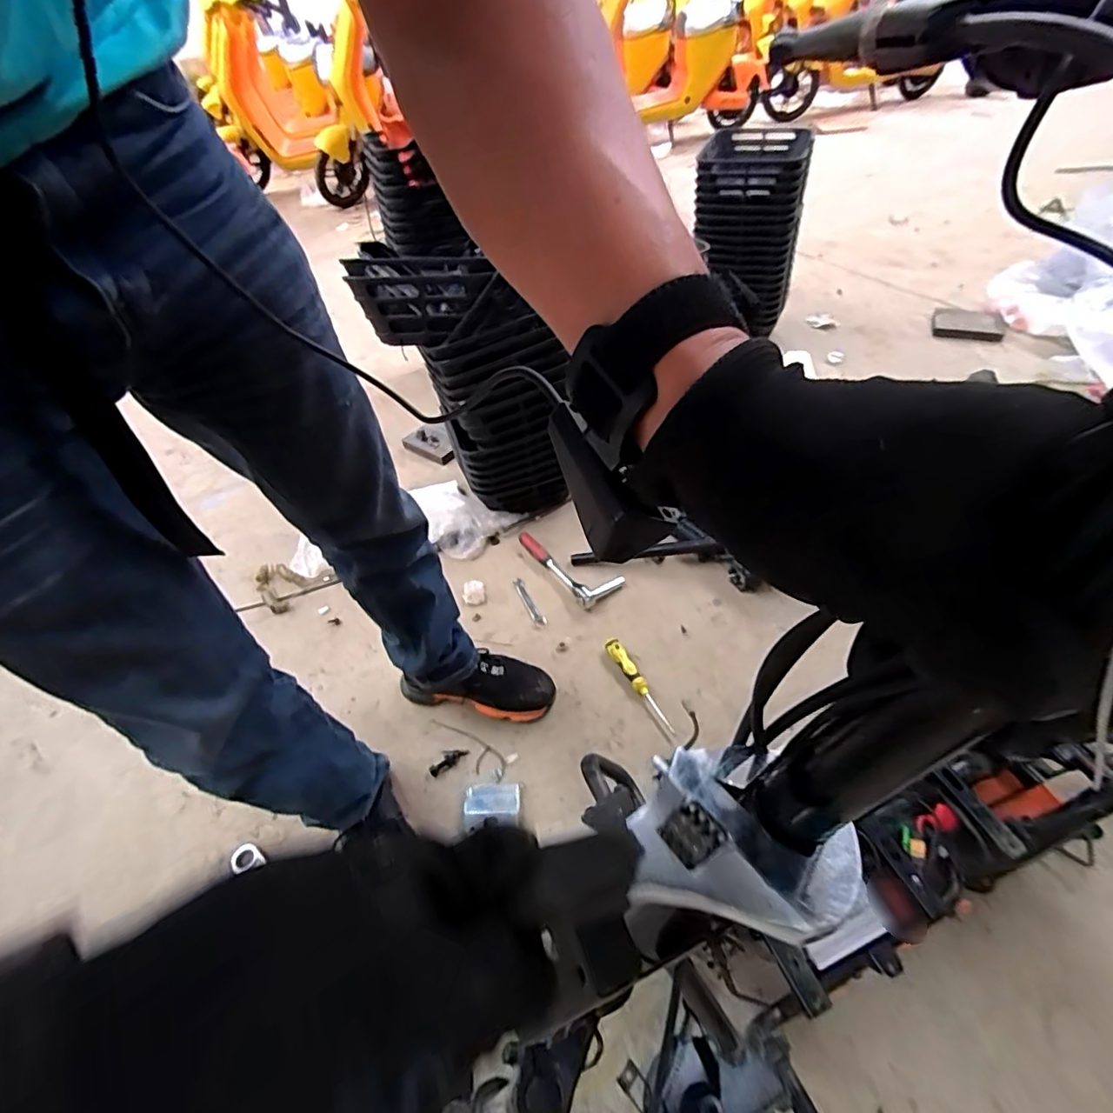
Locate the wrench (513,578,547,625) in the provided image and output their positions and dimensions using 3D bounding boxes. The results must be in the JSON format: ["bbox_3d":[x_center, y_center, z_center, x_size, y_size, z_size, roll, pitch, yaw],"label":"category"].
[{"bbox_3d":[-0.057,0.093,1.105,0.025,0.006,0.127,-23,51,-14],"label":"wrench"}]

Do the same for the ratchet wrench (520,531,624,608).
[{"bbox_3d":[0.024,0.009,1.142,0.091,0.035,0.243,-32,53,-21],"label":"ratchet wrench"}]

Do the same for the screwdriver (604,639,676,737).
[{"bbox_3d":[0.141,0.218,0.942,0.025,0.022,0.208,-23,51,-14],"label":"screwdriver"}]

